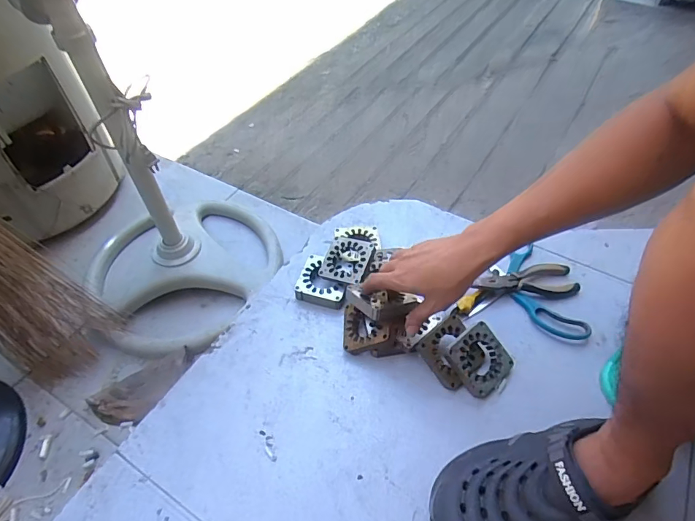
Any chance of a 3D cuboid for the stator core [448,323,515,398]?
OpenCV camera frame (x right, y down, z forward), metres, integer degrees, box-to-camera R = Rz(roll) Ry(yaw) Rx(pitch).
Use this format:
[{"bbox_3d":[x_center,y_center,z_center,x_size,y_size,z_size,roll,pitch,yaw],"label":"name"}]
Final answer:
[{"bbox_3d":[0.179,0.131,0.575,0.079,0.012,0.078,-33,85,-21],"label":"stator core"}]

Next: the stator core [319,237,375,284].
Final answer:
[{"bbox_3d":[-0.001,-0.001,0.655,0.071,0.011,0.071,14,68,27],"label":"stator core"}]

